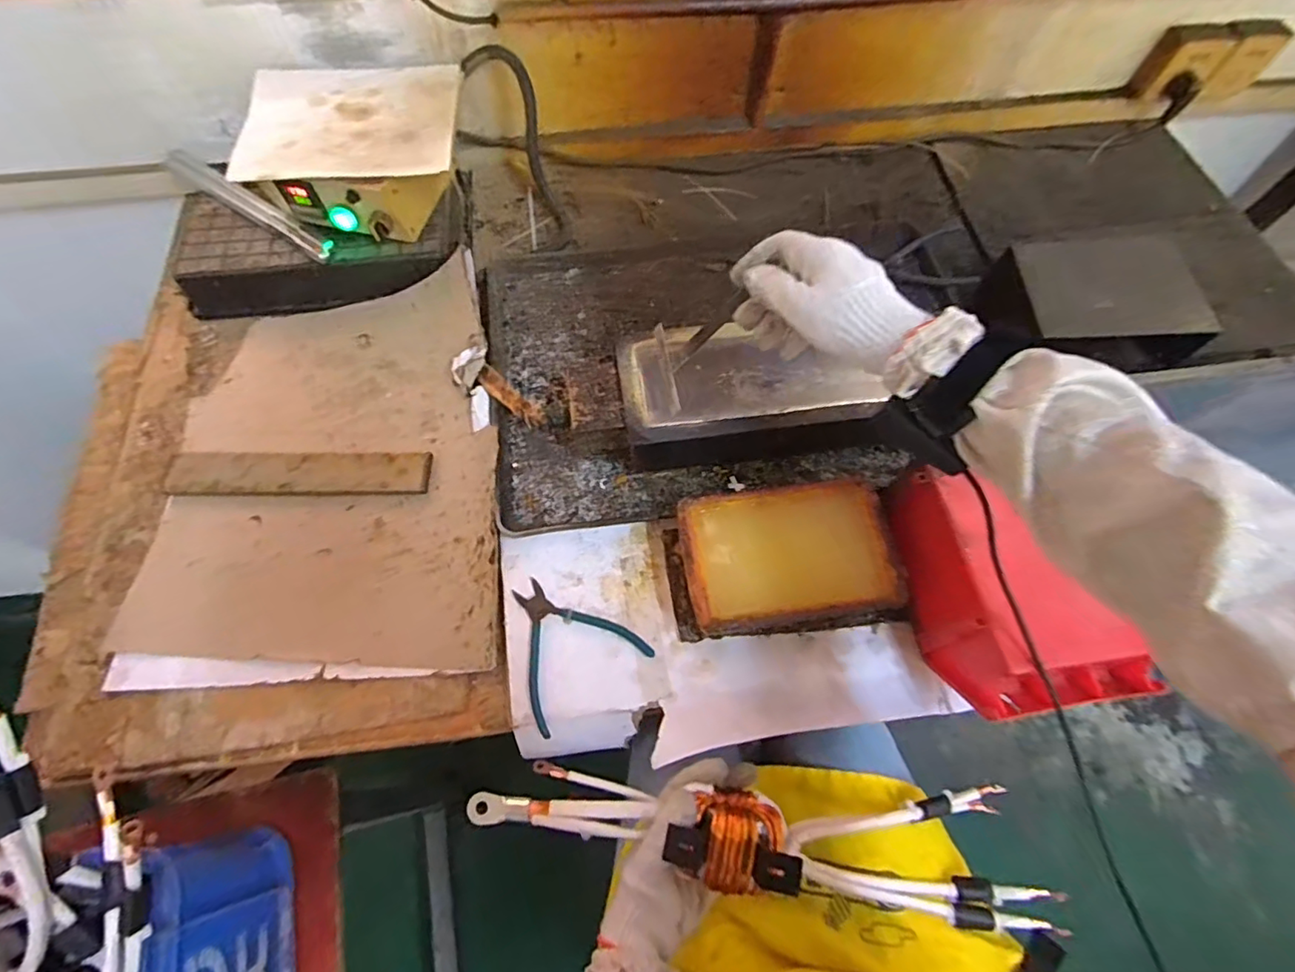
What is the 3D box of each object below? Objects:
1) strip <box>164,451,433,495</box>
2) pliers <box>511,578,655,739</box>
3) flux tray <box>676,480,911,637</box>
[{"bbox_3d":[-0.401,-0.016,0.652,0.295,0.014,0.053,-1,65,-1],"label":"strip"},{"bbox_3d":[-0.086,0.151,0.562,0.124,0.011,0.134,-35,70,-16],"label":"pliers"},{"bbox_3d":[0.136,0.075,0.567,0.199,0.064,0.135,-7,65,-4],"label":"flux tray"}]

